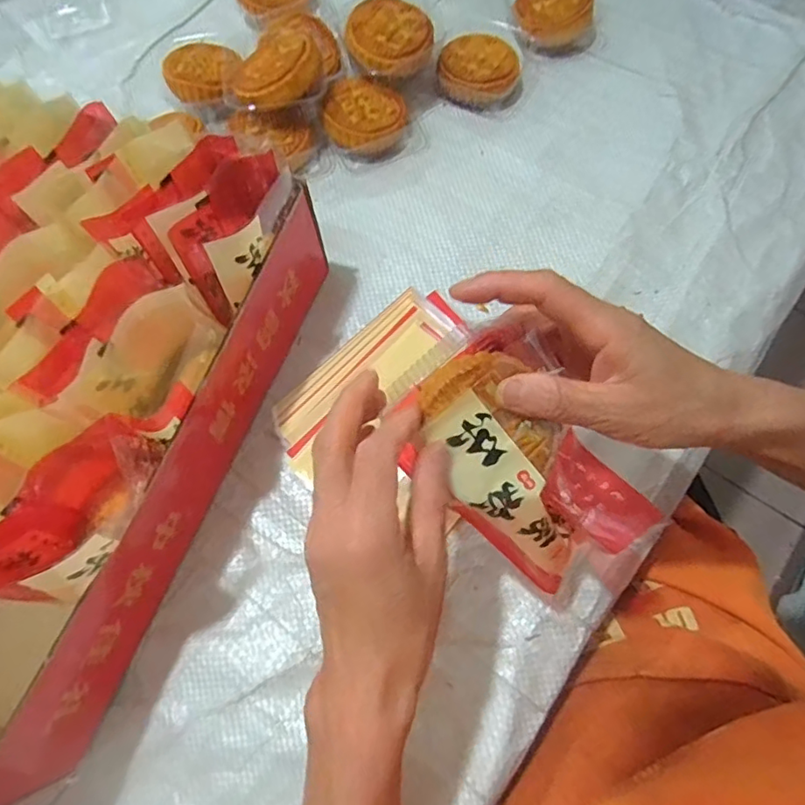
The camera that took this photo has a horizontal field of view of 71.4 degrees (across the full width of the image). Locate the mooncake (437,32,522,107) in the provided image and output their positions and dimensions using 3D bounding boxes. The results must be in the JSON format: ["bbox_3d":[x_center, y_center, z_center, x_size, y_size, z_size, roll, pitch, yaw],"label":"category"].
[{"bbox_3d":[0.073,-0.308,0.520,0.073,0.031,0.073,-1,71,2],"label":"mooncake"}]

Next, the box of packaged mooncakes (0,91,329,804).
[{"bbox_3d":[-0.278,-0.002,0.370,0.330,0.126,0.411,19,72,8],"label":"box of packaged mooncakes"}]

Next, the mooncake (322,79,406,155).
[{"bbox_3d":[-0.033,-0.254,0.502,0.068,0.037,0.068,-1,71,2],"label":"mooncake"}]

